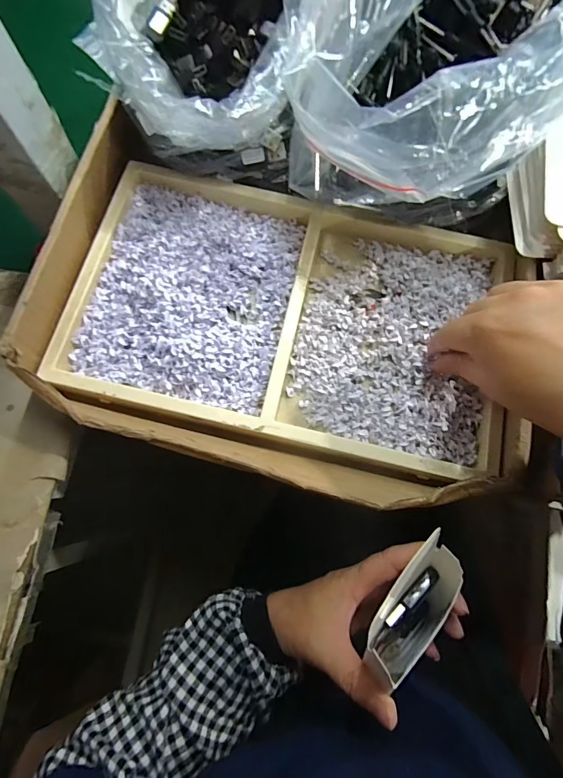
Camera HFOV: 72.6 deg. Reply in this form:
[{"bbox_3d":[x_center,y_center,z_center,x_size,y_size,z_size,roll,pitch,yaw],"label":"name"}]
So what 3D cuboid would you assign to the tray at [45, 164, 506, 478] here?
[{"bbox_3d":[0.009,-0.060,0.293,0.313,0.027,0.185,13,75,2],"label":"tray"}]

